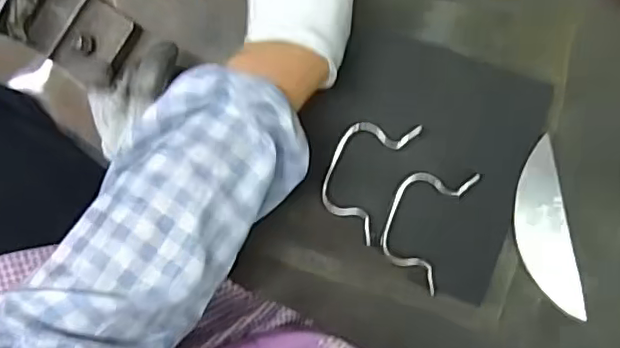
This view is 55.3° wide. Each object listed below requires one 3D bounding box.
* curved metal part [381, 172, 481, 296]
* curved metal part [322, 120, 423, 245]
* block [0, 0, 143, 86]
[{"bbox_3d":[0.086,0.036,0.449,0.052,0.024,0.092,22,97,5],"label":"curved metal part"},{"bbox_3d":[0.041,-0.002,0.448,0.051,0.013,0.092,25,91,4],"label":"curved metal part"},{"bbox_3d":[-0.187,-0.117,0.450,0.107,0.086,0.062,33,91,3],"label":"block"}]

